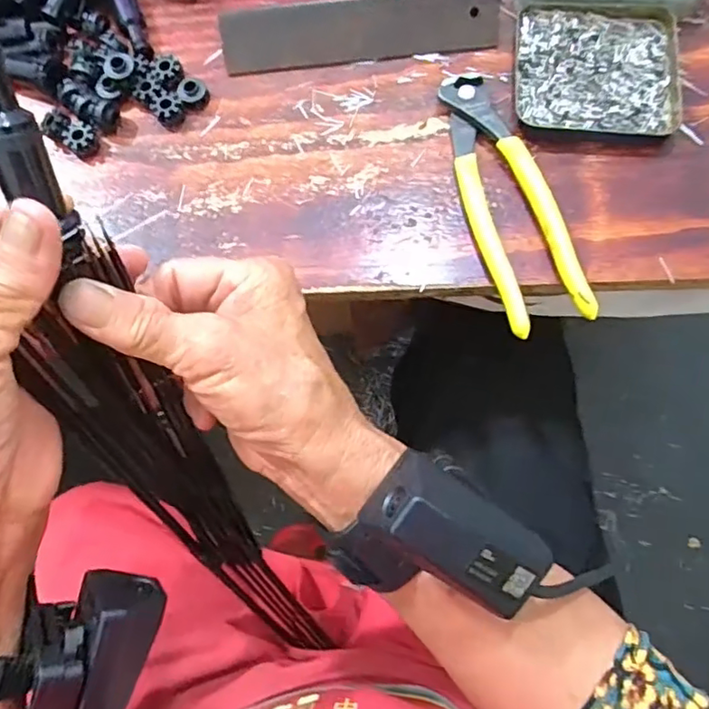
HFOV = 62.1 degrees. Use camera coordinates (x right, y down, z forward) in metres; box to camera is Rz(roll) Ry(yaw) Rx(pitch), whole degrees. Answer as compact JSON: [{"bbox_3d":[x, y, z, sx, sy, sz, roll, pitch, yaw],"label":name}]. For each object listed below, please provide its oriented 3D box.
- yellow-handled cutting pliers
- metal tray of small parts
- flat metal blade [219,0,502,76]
[{"bbox_3d":[0.085,-0.091,0.339,0.046,0.017,0.164,-16,74,-3],"label":"yellow-handled cutting pliers"},{"bbox_3d":[0.149,-0.175,0.363,0.095,0.011,0.088,4,74,3],"label":"metal tray of small parts"},{"bbox_3d":[0.004,-0.209,0.377,0.175,0.037,0.005,-6,31,1],"label":"flat metal blade"}]

